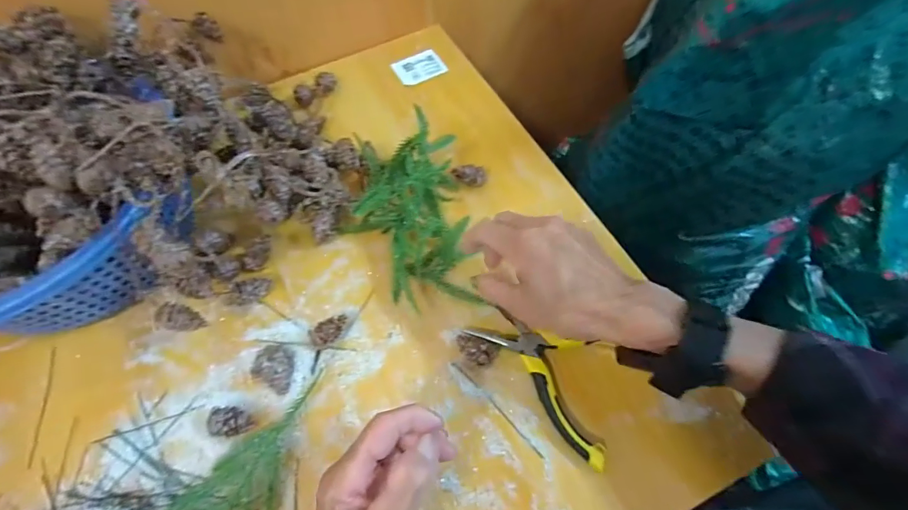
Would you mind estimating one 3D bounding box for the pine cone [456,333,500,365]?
[{"bbox_3d":[0.018,0.079,0.360,0.035,0.019,0.023,13,62,11],"label":"pine cone"}]

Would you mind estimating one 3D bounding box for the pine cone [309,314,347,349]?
[{"bbox_3d":[-0.107,0.066,0.377,0.020,0.021,0.034,38,70,22],"label":"pine cone"}]

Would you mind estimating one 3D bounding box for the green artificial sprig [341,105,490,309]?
[{"bbox_3d":[-0.043,-0.040,0.398,0.105,0.084,0.168,-12,61,-3],"label":"green artificial sprig"}]

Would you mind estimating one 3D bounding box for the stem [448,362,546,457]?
[{"bbox_3d":[0.034,0.121,0.348,0.005,0.004,0.099,-39,65,-17],"label":"stem"}]

